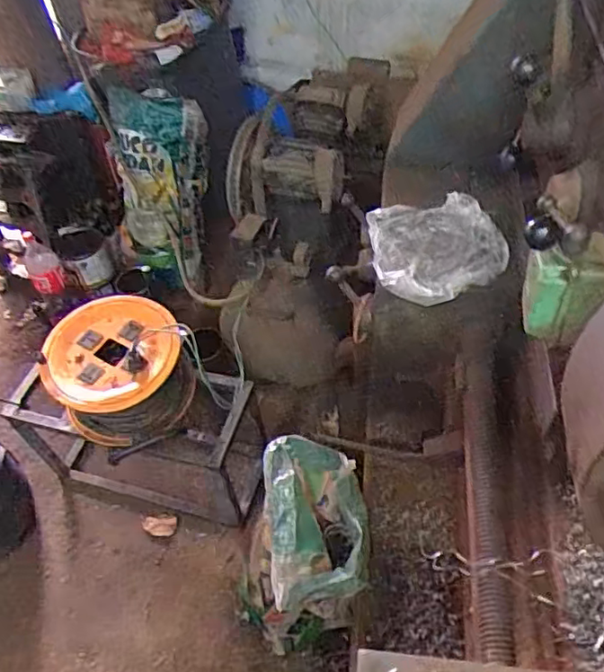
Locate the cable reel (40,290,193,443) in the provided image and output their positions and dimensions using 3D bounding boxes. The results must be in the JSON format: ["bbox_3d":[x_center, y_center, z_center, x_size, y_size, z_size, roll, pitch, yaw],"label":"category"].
[{"bbox_3d":[-0.384,0.076,1.305,0.282,0.205,0.250,-19,51,-11],"label":"cable reel"}]

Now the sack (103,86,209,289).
[{"bbox_3d":[-0.426,-0.422,1.836,0.285,0.569,0.122,3,29,8],"label":"sack"}]

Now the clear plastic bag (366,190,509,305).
[{"bbox_3d":[0.212,-0.138,0.970,0.212,0.043,0.213,-11,50,-5],"label":"clear plastic bag"}]

